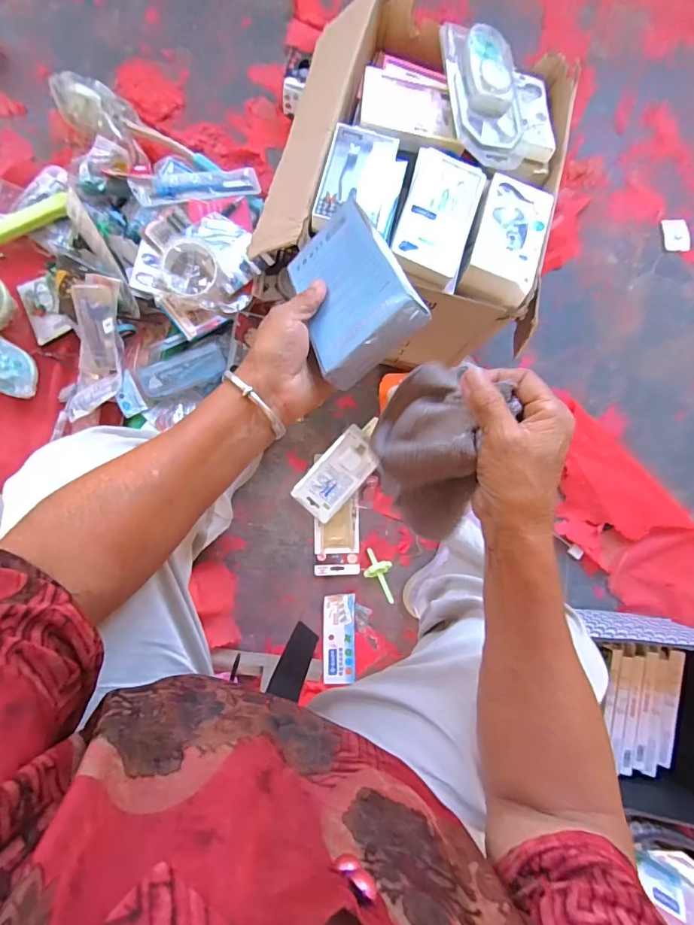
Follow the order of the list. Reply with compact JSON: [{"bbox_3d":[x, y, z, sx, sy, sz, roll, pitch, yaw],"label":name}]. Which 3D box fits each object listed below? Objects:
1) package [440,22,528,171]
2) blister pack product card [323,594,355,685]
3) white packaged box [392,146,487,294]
[{"bbox_3d":[0.172,-0.447,0.549,0.090,0.029,0.187,-11,88,-7],"label":"package"},{"bbox_3d":[-0.013,0.300,0.766,0.054,0.006,0.146,1,86,-5],"label":"blister pack product card"},{"bbox_3d":[0.110,-0.296,0.540,0.085,0.039,0.158,16,85,-5],"label":"white packaged box"}]

